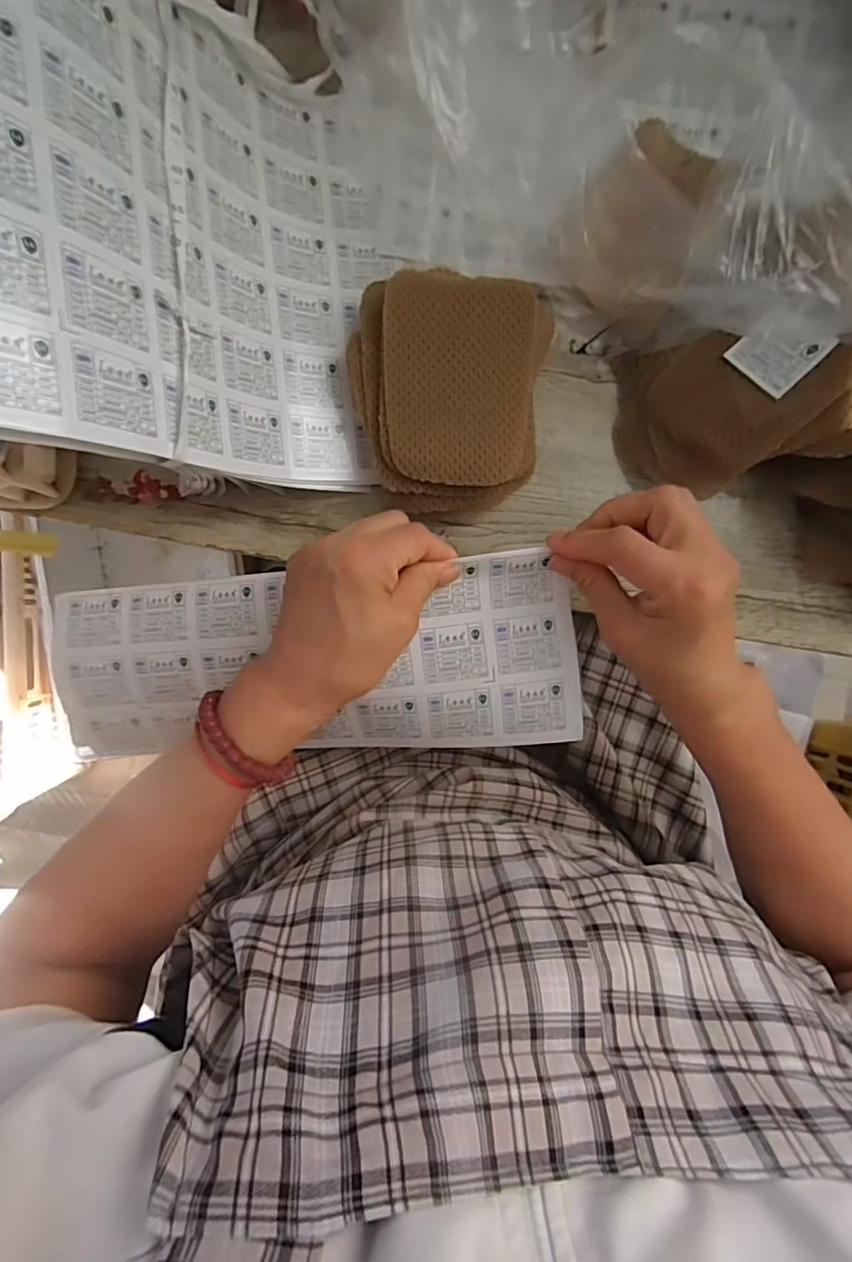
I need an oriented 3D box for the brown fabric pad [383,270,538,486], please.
[{"bbox_3d":[0.020,-0.158,0.349,0.093,0.008,0.126,4,91,-2],"label":"brown fabric pad"}]

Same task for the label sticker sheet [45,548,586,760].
[{"bbox_3d":[-0.076,0.014,0.345,0.336,0.032,0.129,-1,91,3],"label":"label sticker sheet"}]

